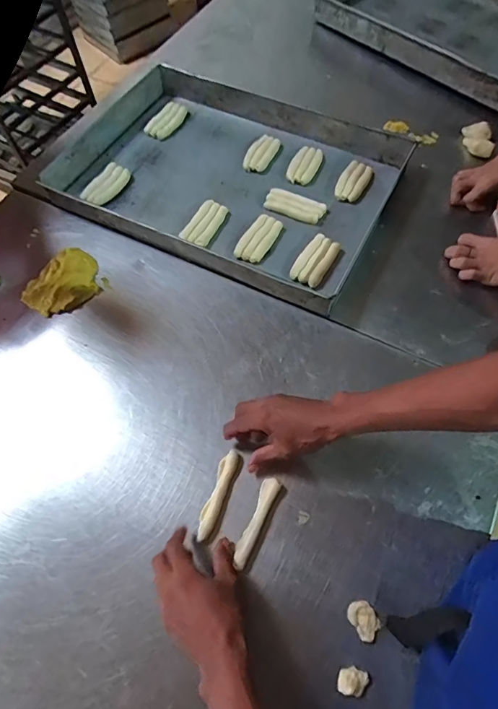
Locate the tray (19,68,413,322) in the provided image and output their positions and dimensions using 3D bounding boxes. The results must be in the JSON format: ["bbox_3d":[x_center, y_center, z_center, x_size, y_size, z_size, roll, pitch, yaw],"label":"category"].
[{"bbox_3d":[-0.045,-0.350,0.826,0.612,0.059,0.416,25,67,14],"label":"tray"}]

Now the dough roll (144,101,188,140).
[{"bbox_3d":[-0.179,-0.517,0.937,0.059,0.025,0.110,21,67,13],"label":"dough roll"}]

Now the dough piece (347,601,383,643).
[{"bbox_3d":[0.135,0.311,0.498,0.030,0.012,0.040,-30,66,-11],"label":"dough piece"}]

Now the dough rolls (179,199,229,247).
[{"bbox_3d":[-0.082,-0.243,0.786,0.054,0.012,0.102,21,67,13],"label":"dough rolls"}]

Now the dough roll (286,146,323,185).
[{"bbox_3d":[0.112,-0.378,0.853,0.053,0.024,0.091,24,68,15],"label":"dough roll"}]

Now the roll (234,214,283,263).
[{"bbox_3d":[0.017,-0.210,0.763,0.058,0.014,0.103,27,68,16],"label":"roll"}]

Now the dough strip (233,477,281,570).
[{"bbox_3d":[0.011,0.216,0.555,0.023,0.007,0.112,21,68,13],"label":"dough strip"}]

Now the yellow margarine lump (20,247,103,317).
[{"bbox_3d":[-0.325,-0.124,0.726,0.125,0.031,0.107,-18,64,-5],"label":"yellow margarine lump"}]

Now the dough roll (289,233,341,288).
[{"bbox_3d":[0.116,-0.159,0.725,0.053,0.026,0.096,29,69,17],"label":"dough roll"}]

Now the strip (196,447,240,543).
[{"bbox_3d":[-0.042,0.187,0.570,0.025,0.013,0.119,17,67,12],"label":"strip"}]

